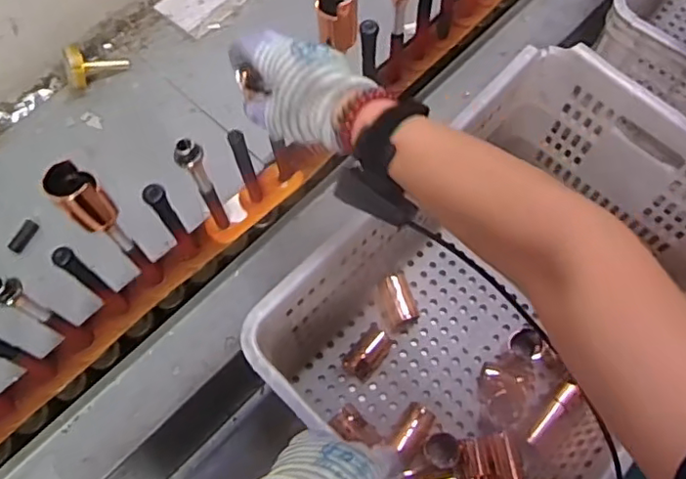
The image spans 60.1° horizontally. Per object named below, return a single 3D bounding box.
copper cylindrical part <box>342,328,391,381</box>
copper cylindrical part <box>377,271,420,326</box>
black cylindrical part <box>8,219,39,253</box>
[{"bbox_3d":[0.036,0.161,0.857,0.044,0.037,0.072,36,70,15],"label":"copper cylindrical part"},{"bbox_3d":[0.083,0.087,0.880,0.039,0.032,0.076,-18,67,-9],"label":"copper cylindrical part"},{"bbox_3d":[-0.419,-0.005,0.777,0.014,0.020,0.046,21,67,9],"label":"black cylindrical part"}]

